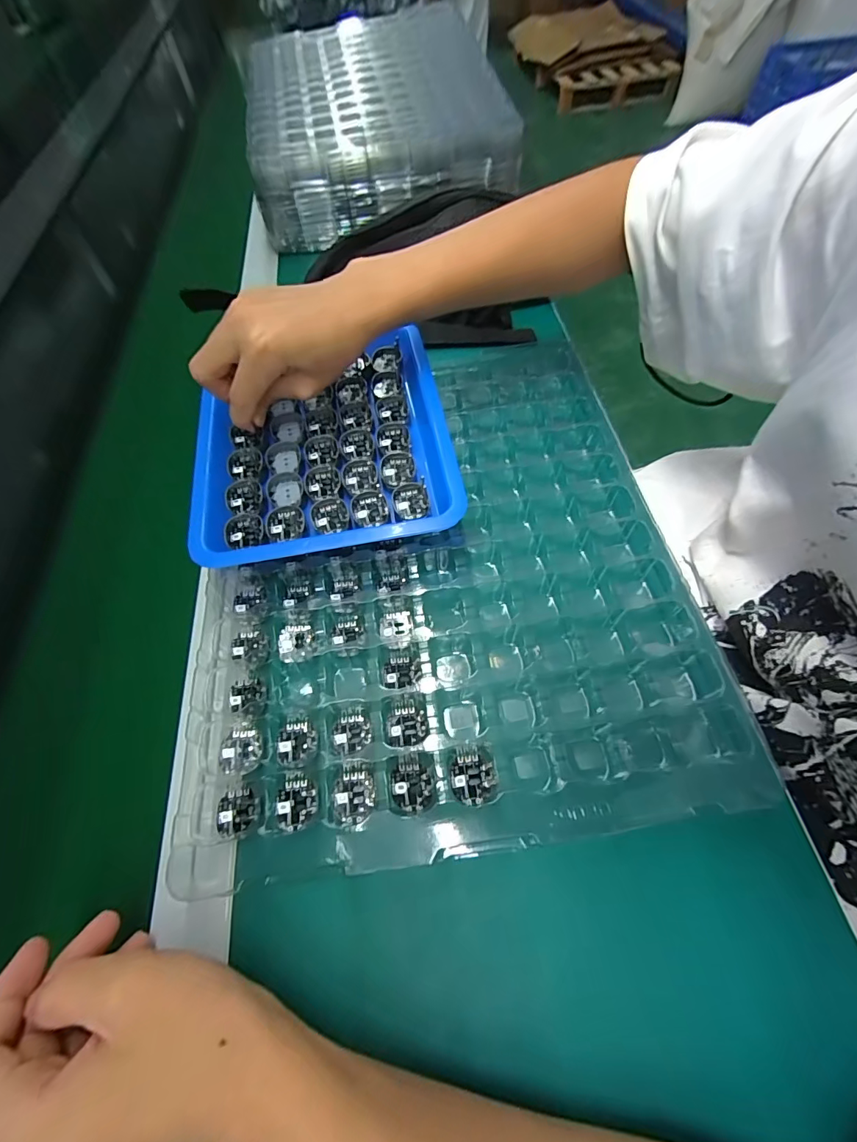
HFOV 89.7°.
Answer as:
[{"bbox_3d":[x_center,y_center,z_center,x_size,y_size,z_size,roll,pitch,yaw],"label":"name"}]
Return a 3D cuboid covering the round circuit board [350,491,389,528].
[{"bbox_3d":[-0.040,-0.042,0.289,0.024,0.004,0.028,-14,62,-4],"label":"round circuit board"}]

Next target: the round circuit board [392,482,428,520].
[{"bbox_3d":[-0.012,-0.048,0.290,0.023,0.004,0.029,-11,62,-2],"label":"round circuit board"}]

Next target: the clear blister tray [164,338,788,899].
[{"bbox_3d":[-0.003,-0.015,0.299,0.303,0.031,0.357,-9,62,-2],"label":"clear blister tray"}]

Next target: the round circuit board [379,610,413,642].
[{"bbox_3d":[-0.021,0.036,0.282,0.021,0.004,0.020,-1,64,3],"label":"round circuit board"}]

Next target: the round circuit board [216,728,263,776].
[{"bbox_3d":[-0.107,0.102,0.244,0.024,0.004,0.024,-1,62,3],"label":"round circuit board"}]

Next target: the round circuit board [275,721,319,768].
[{"bbox_3d":[-0.076,0.098,0.246,0.023,0.004,0.024,-1,62,3],"label":"round circuit board"}]

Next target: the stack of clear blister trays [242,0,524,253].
[{"bbox_3d":[-0.071,-0.571,0.549,0.292,0.102,0.330,-12,64,-2],"label":"stack of clear blister trays"}]

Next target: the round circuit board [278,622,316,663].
[{"bbox_3d":[-0.085,0.046,0.280,0.023,0.006,0.023,-13,64,-3],"label":"round circuit board"}]

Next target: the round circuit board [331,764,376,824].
[{"bbox_3d":[-0.040,0.119,0.232,0.024,0.004,0.027,-12,62,-3],"label":"round circuit board"}]

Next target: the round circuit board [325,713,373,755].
[{"bbox_3d":[-0.046,0.093,0.248,0.026,0.004,0.021,-12,62,-3],"label":"round circuit board"}]

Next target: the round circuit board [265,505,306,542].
[{"bbox_3d":[-0.095,-0.032,0.286,0.025,0.004,0.027,-1,62,3],"label":"round circuit board"}]

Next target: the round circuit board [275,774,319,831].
[{"bbox_3d":[-0.071,0.123,0.231,0.022,0.004,0.026,-13,62,-4],"label":"round circuit board"}]

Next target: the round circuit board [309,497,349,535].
[{"bbox_3d":[-0.066,-0.037,0.289,0.024,0.004,0.028,-17,62,-6],"label":"round circuit board"}]

